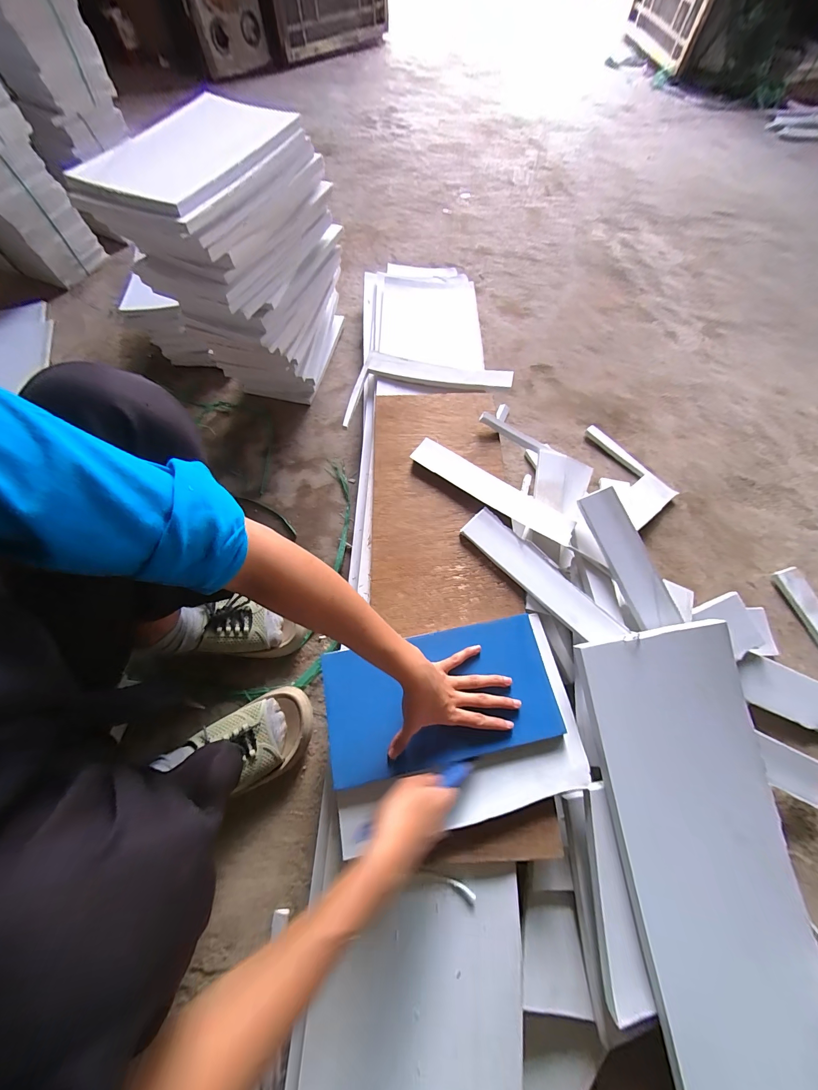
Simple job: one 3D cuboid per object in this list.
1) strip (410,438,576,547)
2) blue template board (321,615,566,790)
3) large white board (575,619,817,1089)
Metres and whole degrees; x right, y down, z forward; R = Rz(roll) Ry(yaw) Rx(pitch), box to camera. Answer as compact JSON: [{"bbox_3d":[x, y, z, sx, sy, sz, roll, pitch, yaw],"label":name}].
[{"bbox_3d":[0.132,-0.092,0.568,0.285,0.009,0.057,33,69,14],"label":"strip"},{"bbox_3d":[0.039,0.189,0.438,0.284,0.011,0.151,-9,67,-6],"label":"blue template board"},{"bbox_3d":[0.396,0.614,0.325,0.222,0.057,1.045,-6,72,-7],"label":"large white board"}]

